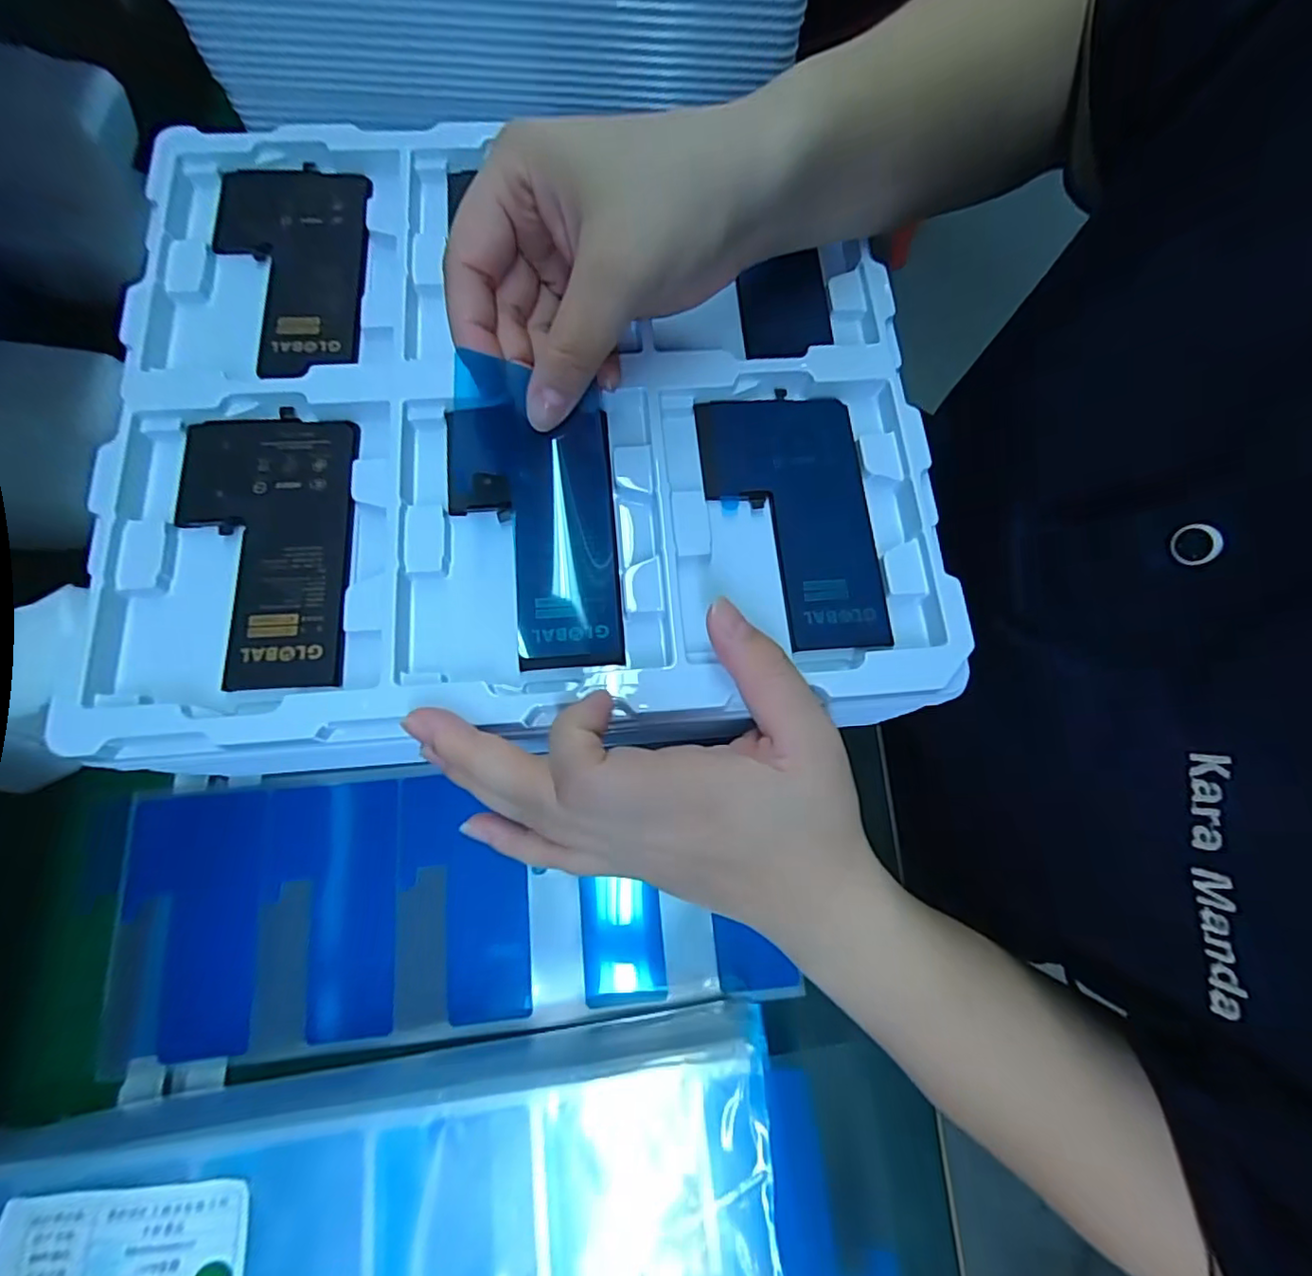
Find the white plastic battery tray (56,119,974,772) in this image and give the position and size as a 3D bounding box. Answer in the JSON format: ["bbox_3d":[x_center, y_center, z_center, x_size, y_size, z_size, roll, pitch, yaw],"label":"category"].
[{"bbox_3d":[-0.051,-0.097,0.247,0.312,0.020,0.278,-5,74,-2],"label":"white plastic battery tray"}]

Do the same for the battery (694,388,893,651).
[{"bbox_3d":[0.054,-0.049,0.240,0.062,0.006,0.109,-5,74,-2],"label":"battery"}]

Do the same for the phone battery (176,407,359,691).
[{"bbox_3d":[-0.149,-0.035,0.227,0.065,0.005,0.110,-7,74,-3],"label":"phone battery"}]

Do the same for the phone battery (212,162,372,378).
[{"bbox_3d":[-0.163,-0.163,0.262,0.068,0.005,0.111,-3,74,-2],"label":"phone battery"}]

